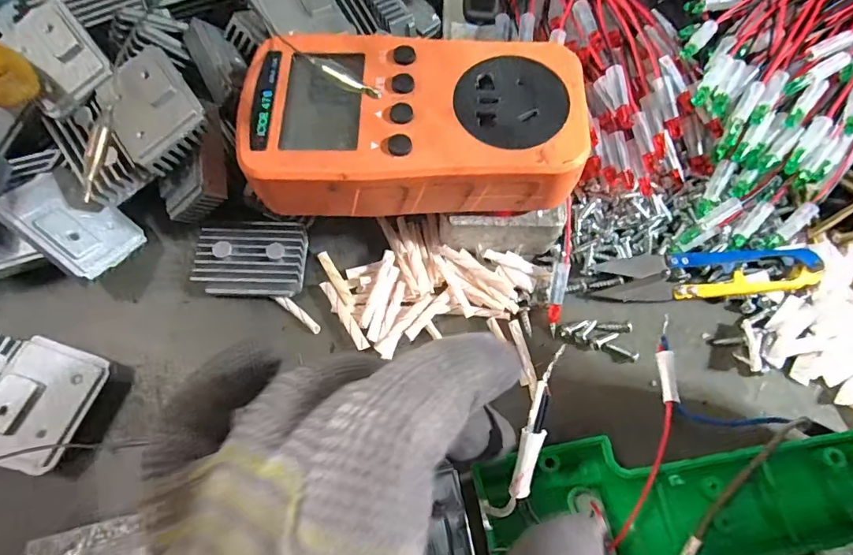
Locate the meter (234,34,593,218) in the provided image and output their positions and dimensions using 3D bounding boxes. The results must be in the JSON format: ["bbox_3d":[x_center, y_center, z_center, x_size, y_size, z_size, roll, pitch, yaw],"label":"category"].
[{"bbox_3d":[-0.005,-0.060,0.186,0.123,0.025,0.067,-2,71,-2],"label":"meter"}]

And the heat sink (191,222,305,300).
[{"bbox_3d":[-0.078,-0.008,0.216,0.046,0.014,0.031,1,71,-1],"label":"heat sink"}]

